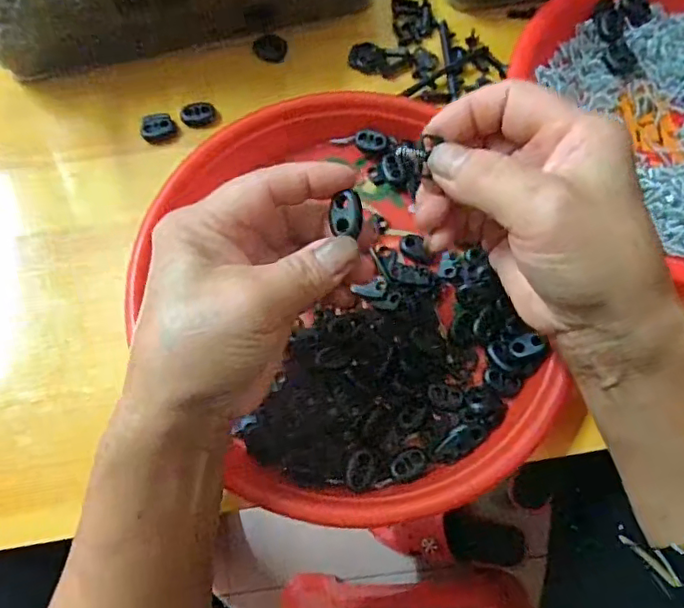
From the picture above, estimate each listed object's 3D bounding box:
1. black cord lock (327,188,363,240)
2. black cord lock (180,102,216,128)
[{"bbox_3d":[0.002,-0.038,0.237,0.013,0.005,0.017,-7,71,-2],"label":"black cord lock"},{"bbox_3d":[-0.091,-0.120,0.354,0.021,0.008,0.012,-10,72,-6],"label":"black cord lock"}]

